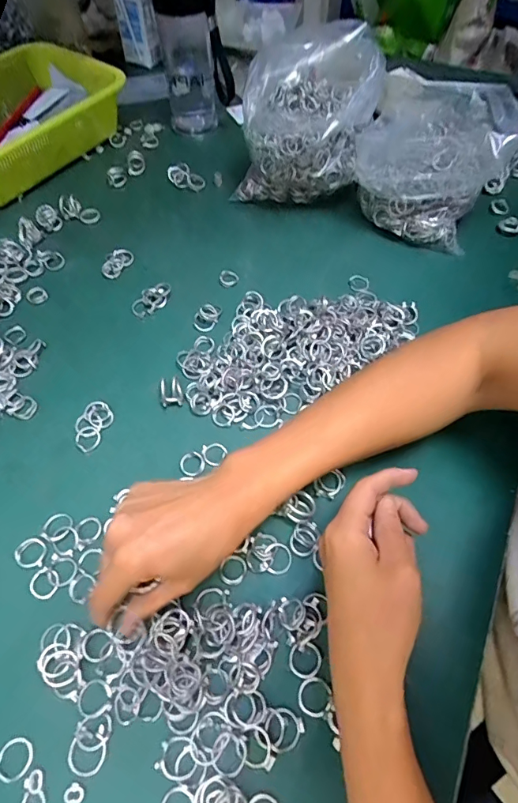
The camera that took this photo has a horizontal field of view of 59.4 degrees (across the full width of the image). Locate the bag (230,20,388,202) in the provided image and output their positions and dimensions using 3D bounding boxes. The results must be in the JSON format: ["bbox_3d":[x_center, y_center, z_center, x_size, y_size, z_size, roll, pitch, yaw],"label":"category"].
[{"bbox_3d":[0.058,-0.324,0.530,0.148,0.139,0.147,14,59,9],"label":"bag"}]

